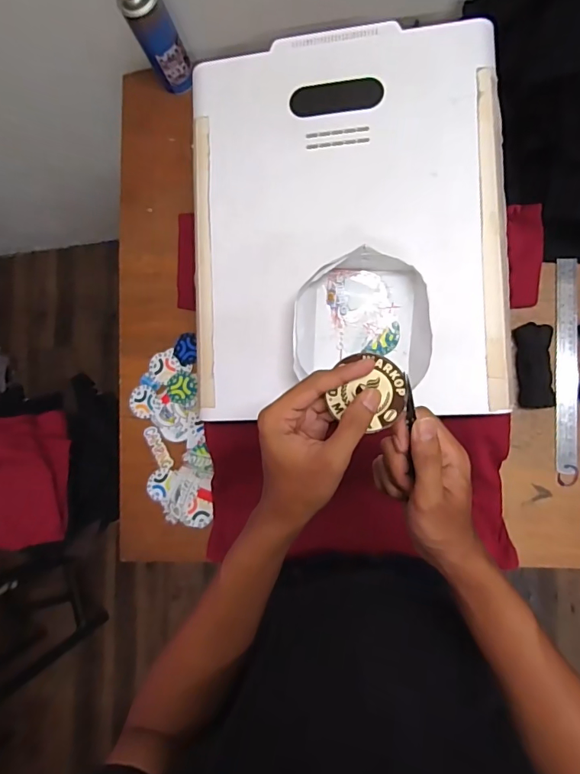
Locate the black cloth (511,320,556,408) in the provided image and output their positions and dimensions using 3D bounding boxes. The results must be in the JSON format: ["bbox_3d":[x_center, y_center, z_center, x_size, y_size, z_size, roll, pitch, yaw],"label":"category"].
[{"bbox_3d":[0.373,-0.031,0.682,0.049,0.015,0.125,-3,86,8],"label":"black cloth"}]

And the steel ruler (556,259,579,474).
[{"bbox_3d":[0.422,-0.034,0.683,0.034,0.006,0.322,2,86,5],"label":"steel ruler"}]

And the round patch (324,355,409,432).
[{"bbox_3d":[0.063,0.005,0.353,0.057,0.005,0.059,4,106,13],"label":"round patch"}]

